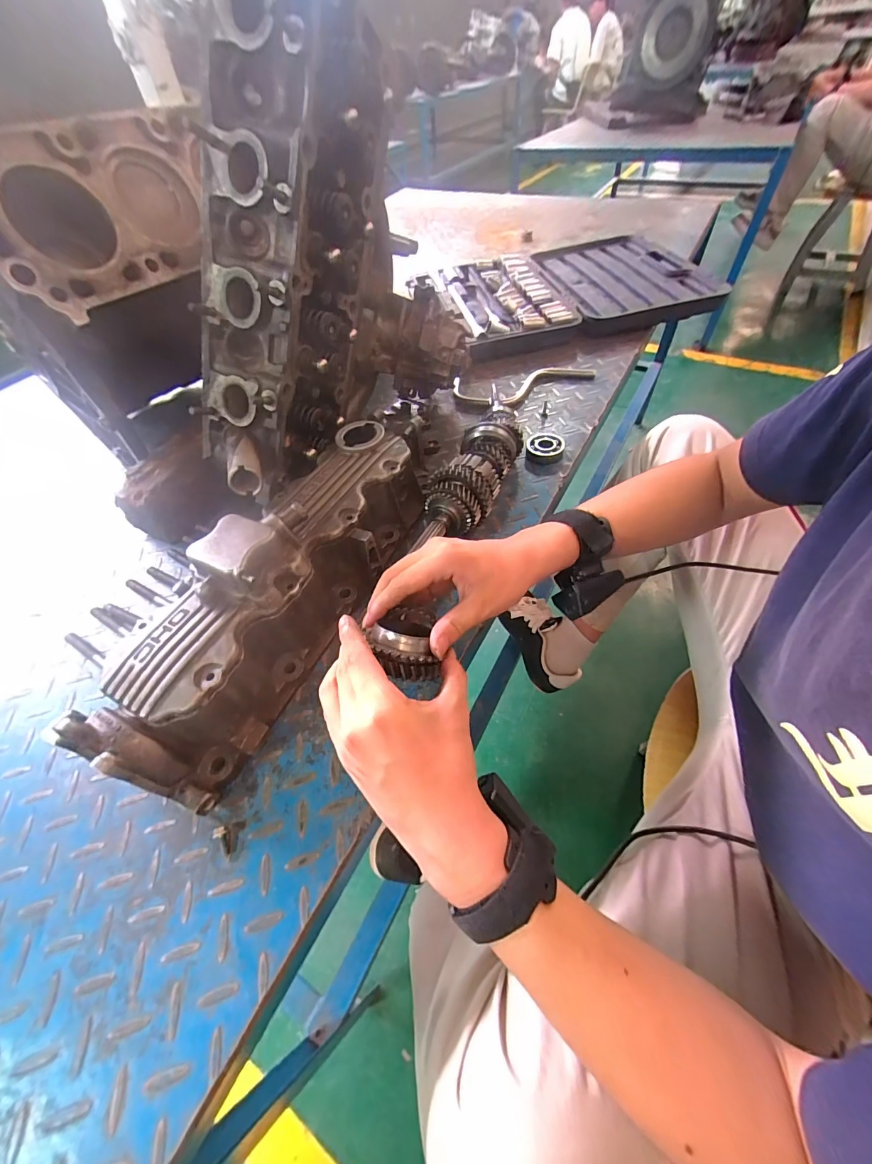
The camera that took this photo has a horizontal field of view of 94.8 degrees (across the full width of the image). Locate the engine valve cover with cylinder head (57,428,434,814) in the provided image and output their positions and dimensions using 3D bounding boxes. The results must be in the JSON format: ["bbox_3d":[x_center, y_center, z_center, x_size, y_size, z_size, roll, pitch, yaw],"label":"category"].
[{"bbox_3d":[-0.134,-0.014,0.388,0.128,0.119,0.398,25,61,20],"label":"engine valve cover with cylinder head"}]

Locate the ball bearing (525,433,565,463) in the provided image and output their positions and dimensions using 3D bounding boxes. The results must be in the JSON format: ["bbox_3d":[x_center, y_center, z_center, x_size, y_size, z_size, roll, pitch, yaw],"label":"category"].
[{"bbox_3d":[0.153,-0.189,0.562,0.049,0.016,0.058,9,57,11],"label":"ball bearing"}]

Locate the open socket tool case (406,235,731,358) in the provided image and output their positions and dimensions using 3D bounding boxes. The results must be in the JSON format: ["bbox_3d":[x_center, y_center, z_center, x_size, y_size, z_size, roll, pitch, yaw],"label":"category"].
[{"bbox_3d":[0.262,-0.614,0.842,0.530,0.045,0.387,-15,55,-5],"label":"open socket tool case"}]

